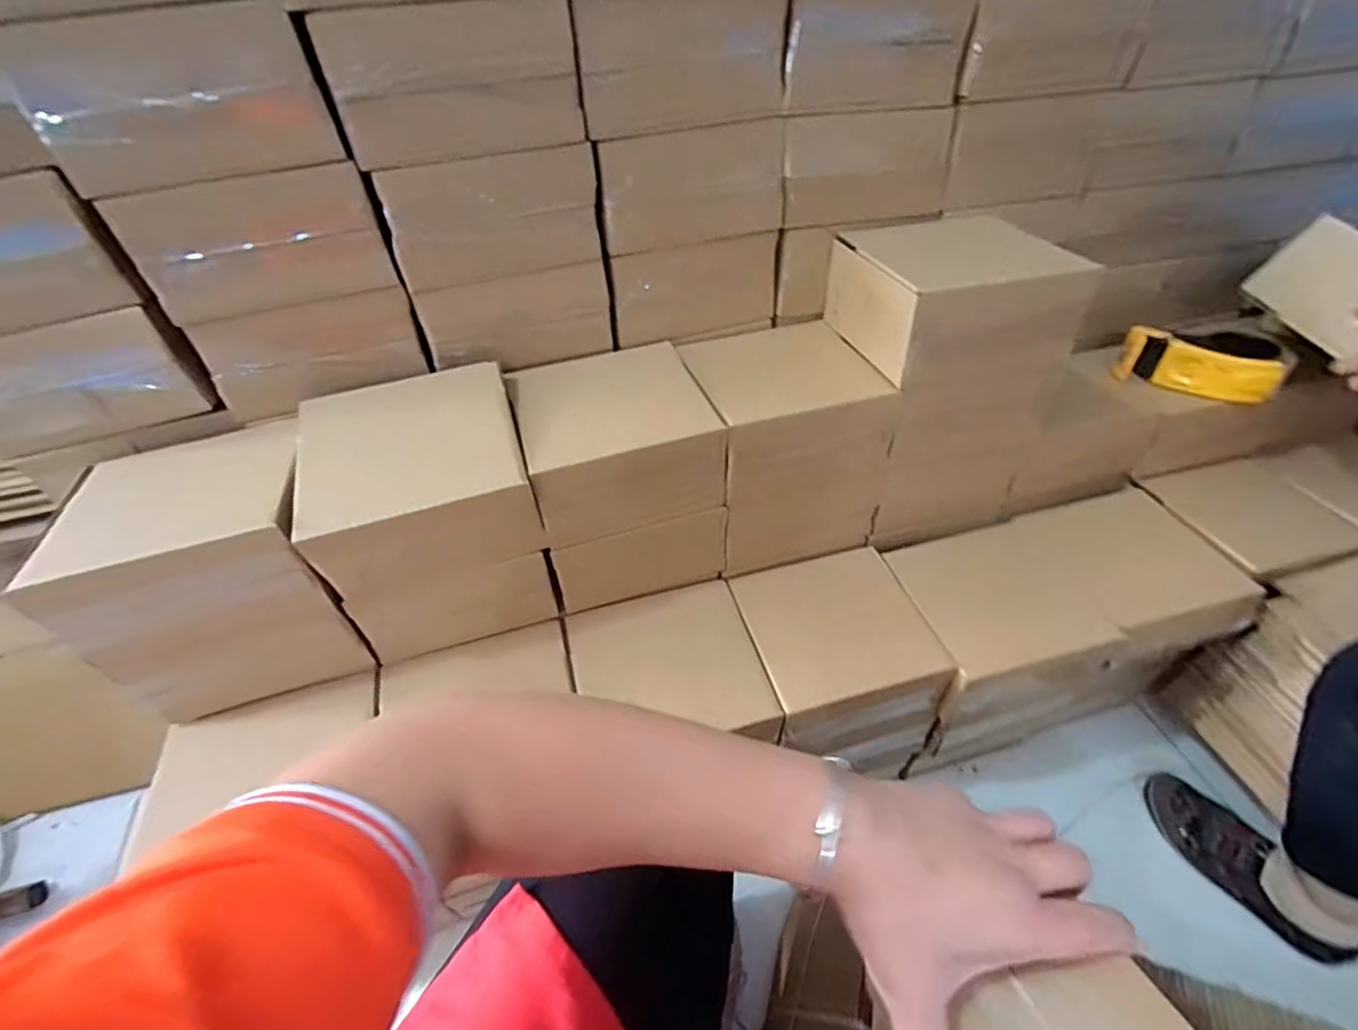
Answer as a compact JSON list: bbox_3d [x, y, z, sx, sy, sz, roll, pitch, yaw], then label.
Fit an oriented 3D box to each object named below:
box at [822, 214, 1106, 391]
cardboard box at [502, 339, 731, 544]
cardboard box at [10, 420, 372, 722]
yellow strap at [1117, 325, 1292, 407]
[{"bbox_3d":[0.300,-0.244,0.656,0.206,0.104,0.182,-9,46,-7],"label":"box"},{"bbox_3d":[-0.071,-0.086,0.654,0.198,0.108,0.183,-15,47,-13],"label":"cardboard box"},{"bbox_3d":[-0.454,0.061,0.605,0.204,0.227,0.181,-15,47,-12],"label":"cardboard box"},{"bbox_3d":[0.701,-0.205,0.789,0.182,0.057,0.084,20,49,20],"label":"yellow strap"}]

